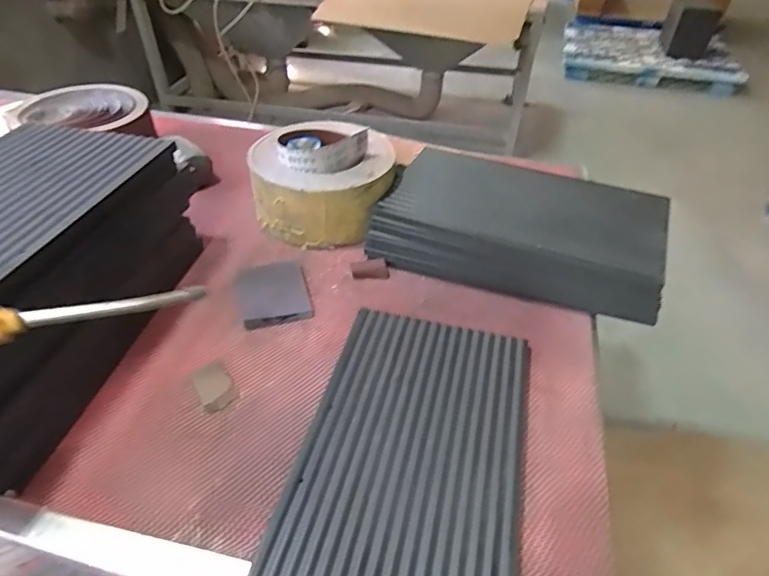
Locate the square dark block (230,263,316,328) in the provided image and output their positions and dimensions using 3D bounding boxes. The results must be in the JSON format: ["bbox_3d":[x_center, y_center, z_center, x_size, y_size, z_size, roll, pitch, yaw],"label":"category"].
[{"bbox_3d":[-0.165,0.010,0.733,0.102,0.021,0.112,-13,44,-15],"label":"square dark block"}]

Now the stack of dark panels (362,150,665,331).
[{"bbox_3d":[0.226,-0.115,0.834,0.435,0.068,0.307,15,44,15],"label":"stack of dark panels"}]

